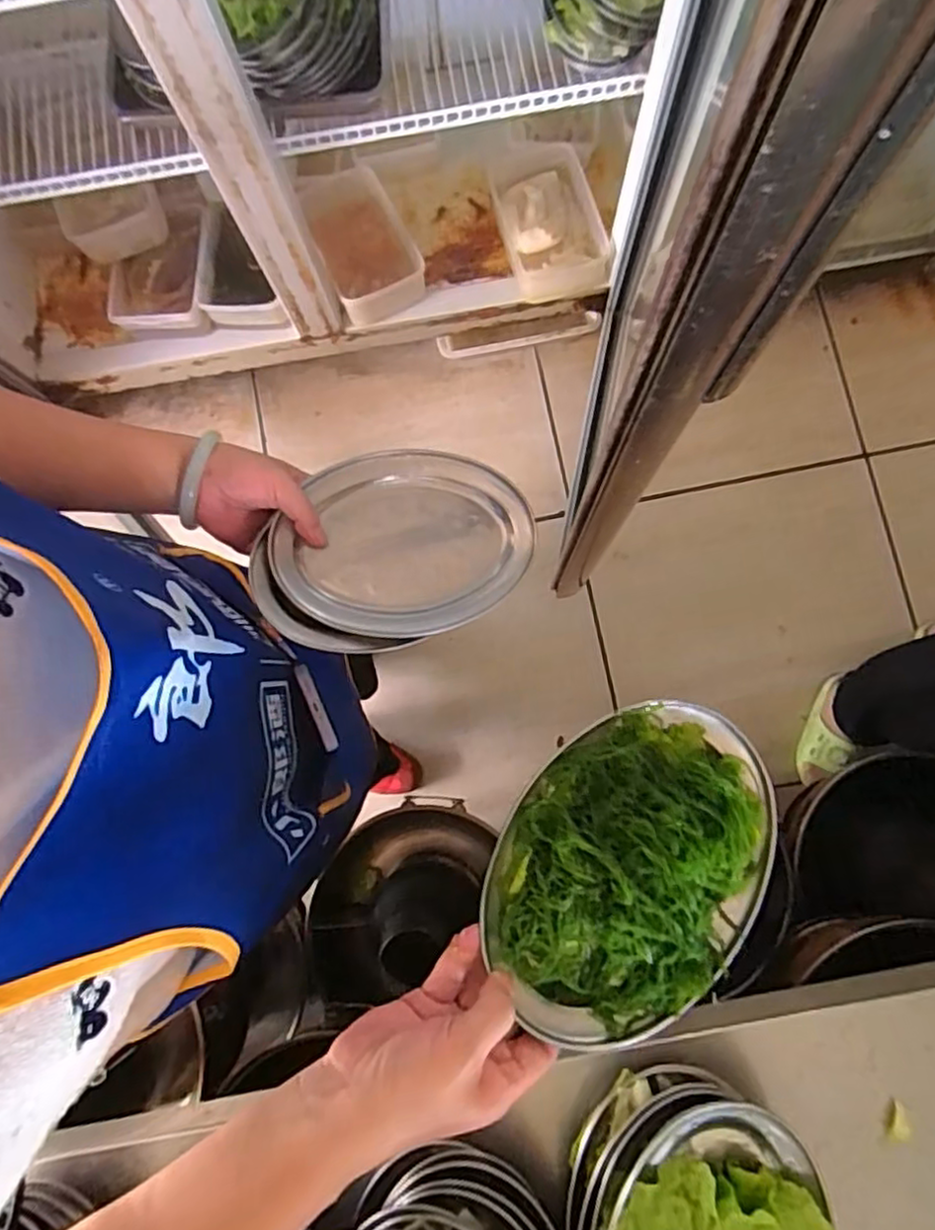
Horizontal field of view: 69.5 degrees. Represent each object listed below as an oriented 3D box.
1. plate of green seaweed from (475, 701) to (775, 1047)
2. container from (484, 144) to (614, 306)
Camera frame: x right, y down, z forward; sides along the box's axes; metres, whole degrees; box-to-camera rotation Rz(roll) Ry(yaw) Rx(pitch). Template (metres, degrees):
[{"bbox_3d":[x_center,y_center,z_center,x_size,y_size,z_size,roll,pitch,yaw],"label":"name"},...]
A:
[{"bbox_3d":[0.101,0.149,0.402,0.203,0.041,0.144,-41,81,-6],"label":"plate of green seaweed"},{"bbox_3d":[0.148,-0.755,1.269,0.172,0.076,0.300,-14,79,-1],"label":"container"}]

